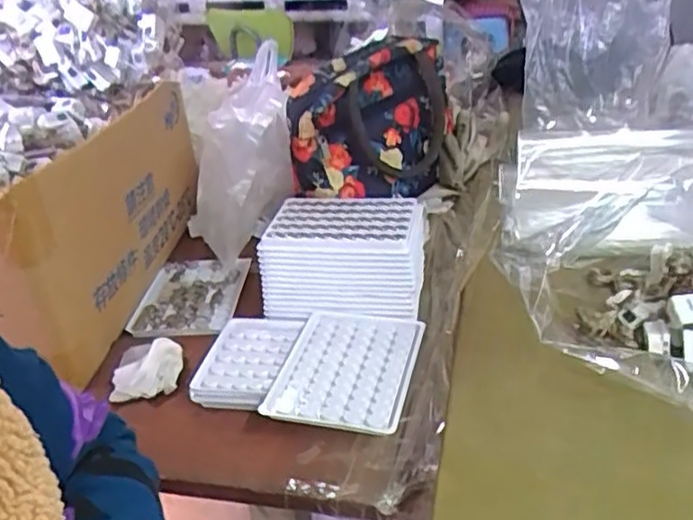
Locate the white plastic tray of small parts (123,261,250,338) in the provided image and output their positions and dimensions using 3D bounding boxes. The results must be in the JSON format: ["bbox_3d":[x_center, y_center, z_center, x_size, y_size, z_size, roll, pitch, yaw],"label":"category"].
[{"bbox_3d":[-0.147,0.035,0.654,0.091,0.014,0.127,-4,26,5],"label":"white plastic tray of small parts"}]

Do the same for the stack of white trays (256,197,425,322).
[{"bbox_3d":[0.000,-0.006,0.598,0.134,0.066,0.101,0,27,13],"label":"stack of white trays"}]

